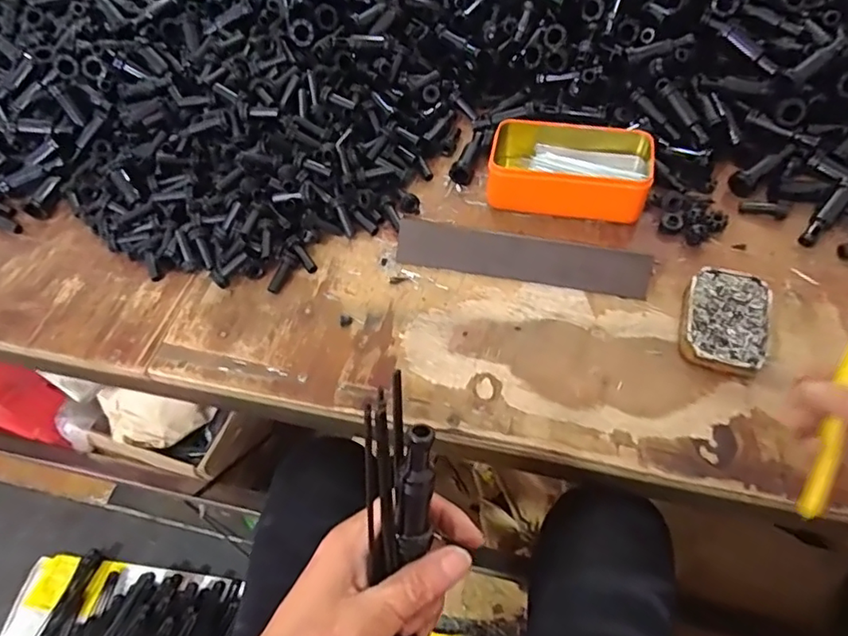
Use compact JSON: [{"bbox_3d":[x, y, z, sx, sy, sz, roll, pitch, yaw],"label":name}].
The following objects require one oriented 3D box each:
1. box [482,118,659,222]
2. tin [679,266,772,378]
[{"bbox_3d":[0.135,-0.138,0.535,0.148,0.047,0.090,12,58,10],"label":"box"},{"bbox_3d":[0.236,0.003,0.444,0.059,0.021,0.087,15,59,13],"label":"tin"}]

